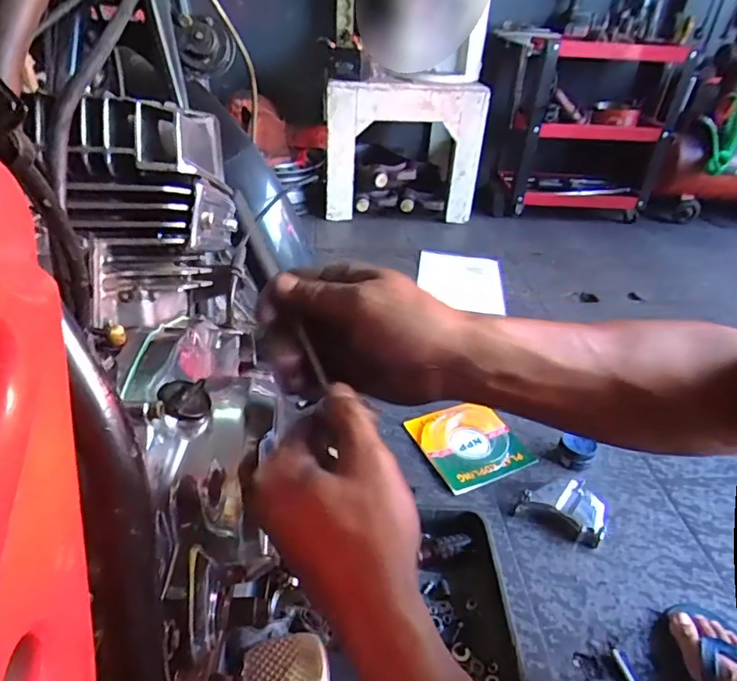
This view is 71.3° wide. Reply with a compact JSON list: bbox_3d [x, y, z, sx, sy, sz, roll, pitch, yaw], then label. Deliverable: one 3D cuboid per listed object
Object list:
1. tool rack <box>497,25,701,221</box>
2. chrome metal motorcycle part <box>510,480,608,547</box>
[{"bbox_3d":[0.729,-0.717,1.711,0.545,0.509,0.260,-1,36,-7],"label":"tool rack"},{"bbox_3d":[0.312,0.258,0.814,0.126,0.043,0.105,23,39,24],"label":"chrome metal motorcycle part"}]

